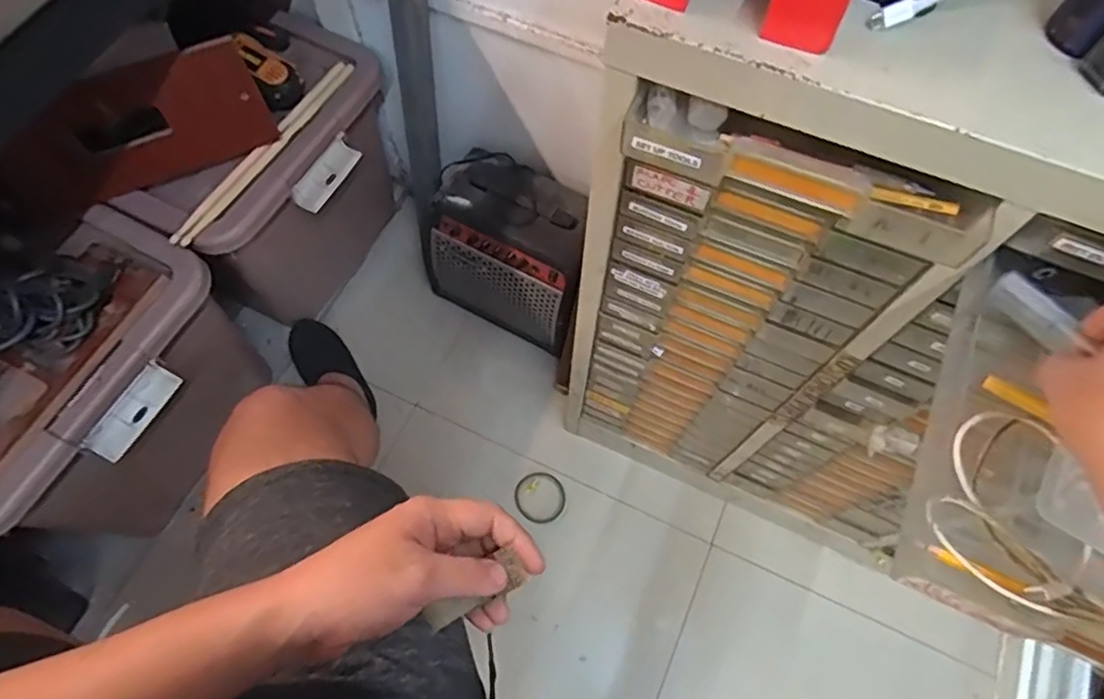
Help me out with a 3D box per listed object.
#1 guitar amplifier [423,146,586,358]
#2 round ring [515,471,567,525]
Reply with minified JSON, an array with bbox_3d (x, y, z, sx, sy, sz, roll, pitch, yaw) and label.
[{"bbox_3d":[-0.073,-0.184,1.162,0.315,0.236,0.209,26,68,10],"label":"guitar amplifier"},{"bbox_3d":[-0.020,0.265,1.124,0.090,0.008,0.086,0,66,-1],"label":"round ring"}]

